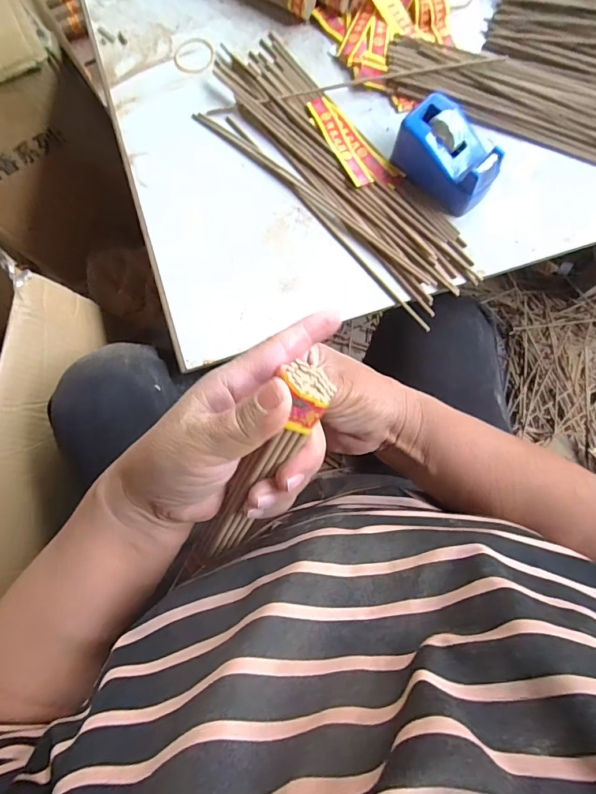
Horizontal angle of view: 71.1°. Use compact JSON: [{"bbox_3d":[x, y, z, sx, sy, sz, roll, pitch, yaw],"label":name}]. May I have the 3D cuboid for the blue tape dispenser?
[{"bbox_3d":[0.148,-0.236,0.407,0.100,0.048,0.054,44,85,8],"label":"blue tape dispenser"}]

